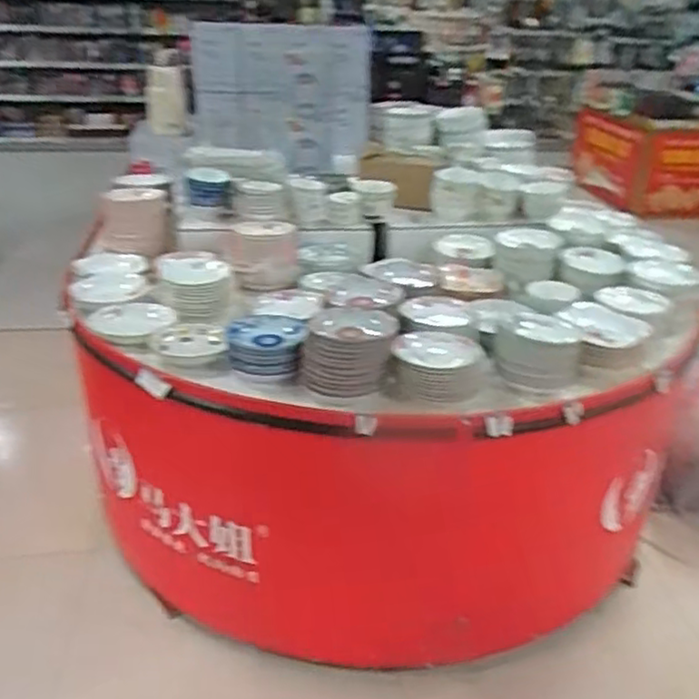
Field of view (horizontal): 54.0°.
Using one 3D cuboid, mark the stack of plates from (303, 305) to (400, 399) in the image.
[{"bbox_3d":[0.001,0.001,1.497,0.175,0.139,0.178,11,28,5],"label":"stack of plates"}]

